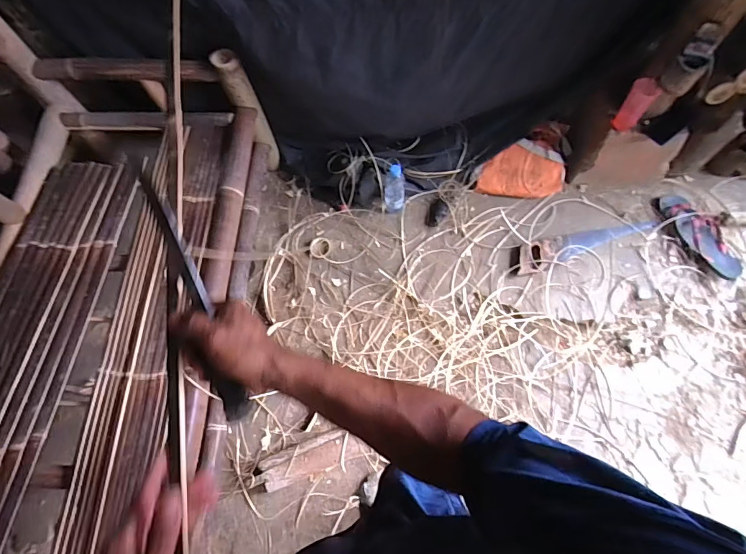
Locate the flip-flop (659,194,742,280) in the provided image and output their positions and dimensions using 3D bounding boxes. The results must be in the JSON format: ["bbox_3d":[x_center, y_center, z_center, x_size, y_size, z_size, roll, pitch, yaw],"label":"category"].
[{"bbox_3d":[1.108,-0.142,1.442,0.125,0.050,0.345,-27,70,-8],"label":"flip-flop"}]

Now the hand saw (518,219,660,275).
[{"bbox_3d":[0.739,-0.123,1.467,0.502,0.018,0.098,-16,69,-4],"label":"hand saw"}]

